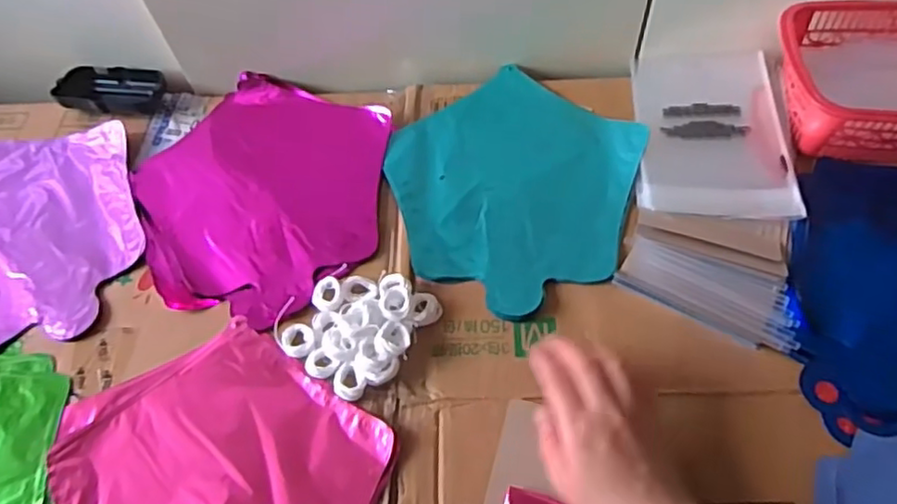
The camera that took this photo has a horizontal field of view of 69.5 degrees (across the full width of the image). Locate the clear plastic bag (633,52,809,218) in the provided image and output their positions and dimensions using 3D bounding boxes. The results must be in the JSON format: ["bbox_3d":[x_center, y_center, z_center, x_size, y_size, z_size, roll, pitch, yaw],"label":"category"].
[{"bbox_3d":[0.237,-0.121,0.587,0.128,0.010,0.204,4,60,6],"label":"clear plastic bag"}]

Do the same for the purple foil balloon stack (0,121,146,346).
[{"bbox_3d":[-0.382,-0.021,0.575,0.217,0.012,0.224,-9,58,-2],"label":"purple foil balloon stack"}]

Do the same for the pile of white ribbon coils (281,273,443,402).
[{"bbox_3d":[-0.070,0.054,0.501,0.094,0.019,0.100,29,65,19],"label":"pile of white ribbon coils"}]

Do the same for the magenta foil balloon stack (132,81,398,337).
[{"bbox_3d":[-0.170,-0.056,0.584,0.223,0.011,0.240,11,61,11],"label":"magenta foil balloon stack"}]

